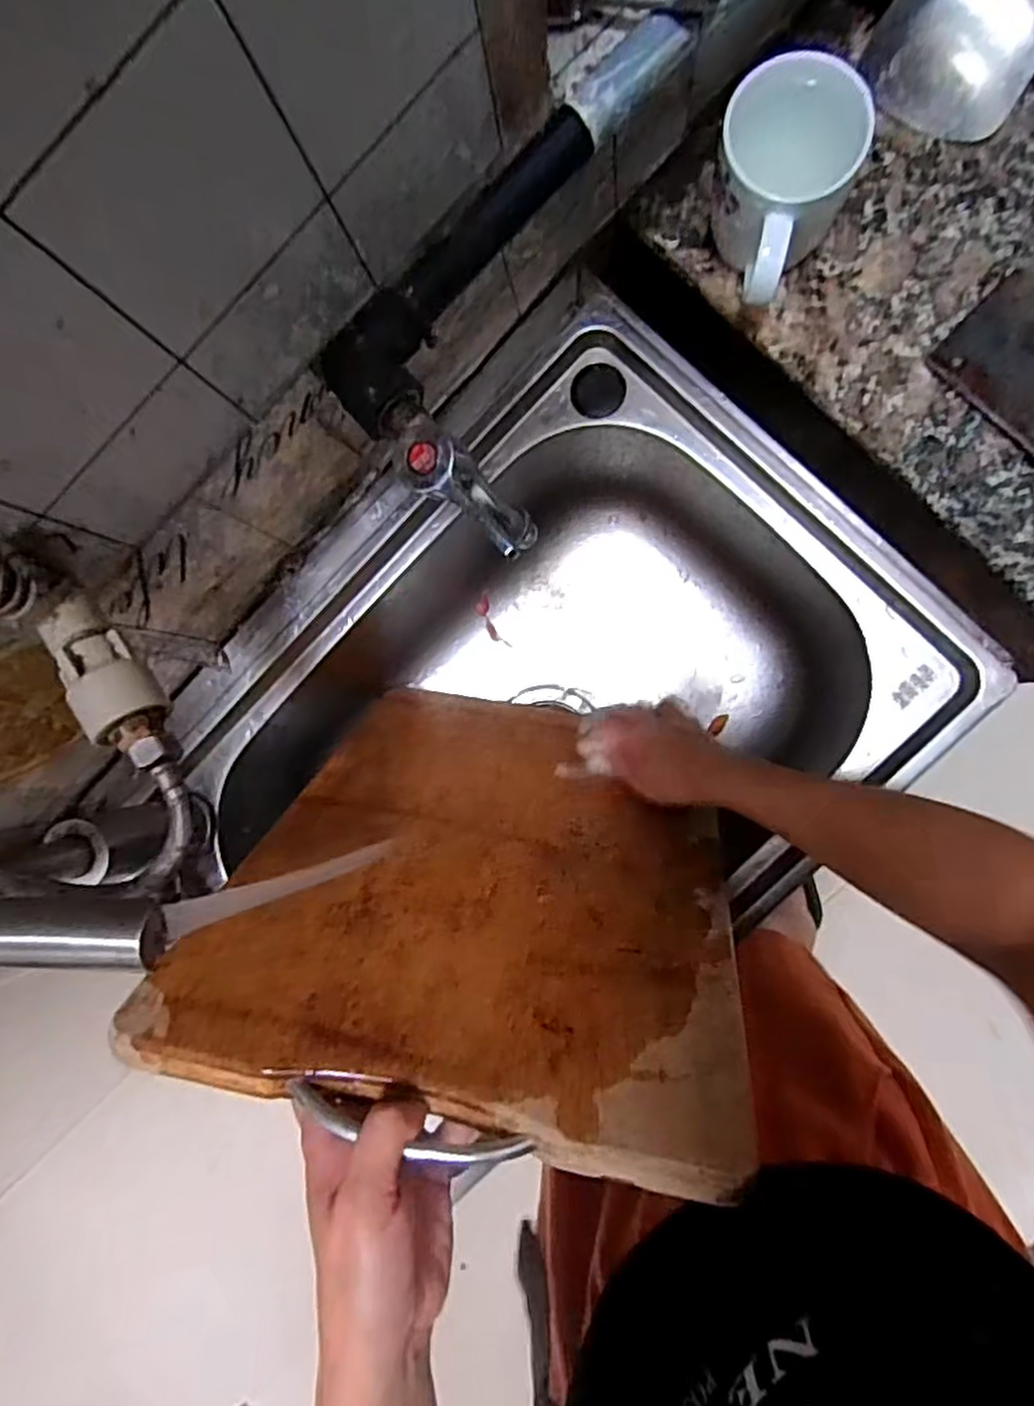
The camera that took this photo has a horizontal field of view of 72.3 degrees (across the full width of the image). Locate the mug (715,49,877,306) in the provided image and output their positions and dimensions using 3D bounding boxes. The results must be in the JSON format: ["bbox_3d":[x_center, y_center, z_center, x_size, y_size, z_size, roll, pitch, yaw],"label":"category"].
[{"bbox_3d":[0.150,-0.291,0.417,0.076,0.090,0.112,23,92,7],"label":"mug"}]

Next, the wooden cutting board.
[{"bbox_3d":[-0.009,0.092,0.474,0.287,0.389,0.012,9,117,8],"label":"wooden cutting board"}]

